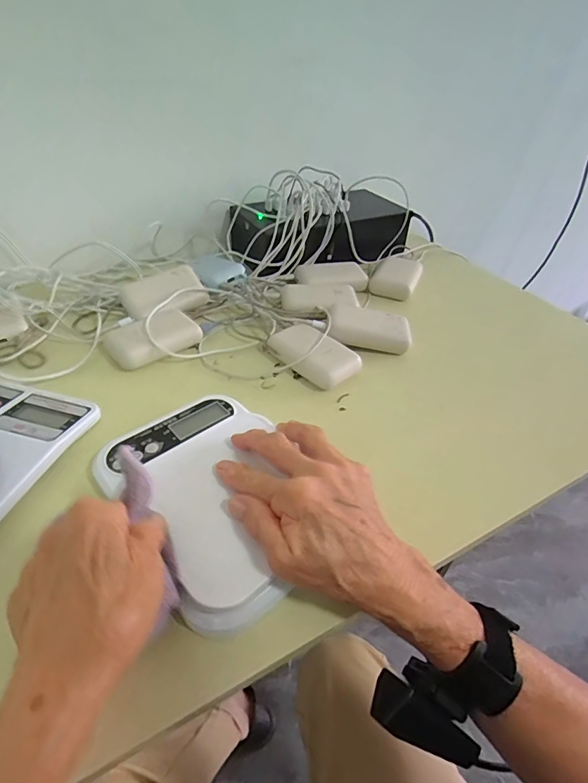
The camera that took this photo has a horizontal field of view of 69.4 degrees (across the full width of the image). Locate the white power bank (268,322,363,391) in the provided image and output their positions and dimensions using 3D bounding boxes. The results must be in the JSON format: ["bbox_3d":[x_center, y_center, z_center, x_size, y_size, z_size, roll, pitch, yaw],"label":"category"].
[{"bbox_3d":[0.022,-0.042,0.490,0.058,0.026,0.104,-31,51,-33],"label":"white power bank"}]

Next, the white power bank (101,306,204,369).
[{"bbox_3d":[-0.167,-0.065,0.506,0.102,0.027,0.070,-26,49,-30],"label":"white power bank"}]

